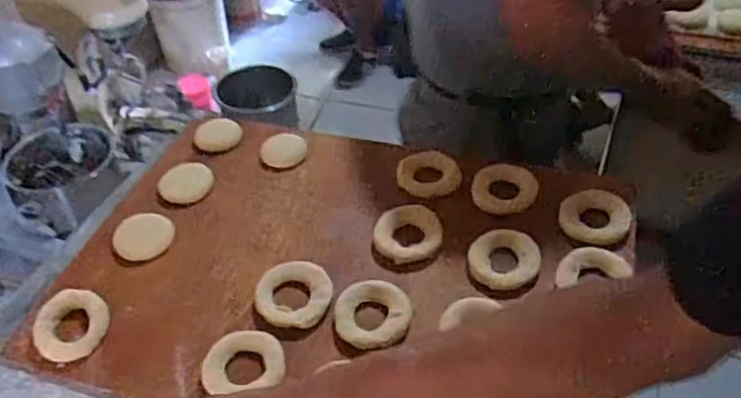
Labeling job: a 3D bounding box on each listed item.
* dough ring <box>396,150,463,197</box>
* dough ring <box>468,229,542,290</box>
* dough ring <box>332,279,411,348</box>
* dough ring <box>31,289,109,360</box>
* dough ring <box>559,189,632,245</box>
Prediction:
[{"bbox_3d":[0.073,-0.035,0.791,0.076,0.021,0.065,7,47,10],"label":"dough ring"},{"bbox_3d":[0.146,0.064,0.699,0.073,0.013,0.074,-2,46,2],"label":"dough ring"},{"bbox_3d":[0.002,0.114,0.647,0.075,0.015,0.075,0,46,4],"label":"dough ring"},{"bbox_3d":[-0.303,0.126,0.653,0.064,0.021,0.074,-1,46,3],"label":"dough ring"},{"bbox_3d":[0.249,0.017,0.717,0.073,0.012,0.065,15,49,17],"label":"dough ring"}]

